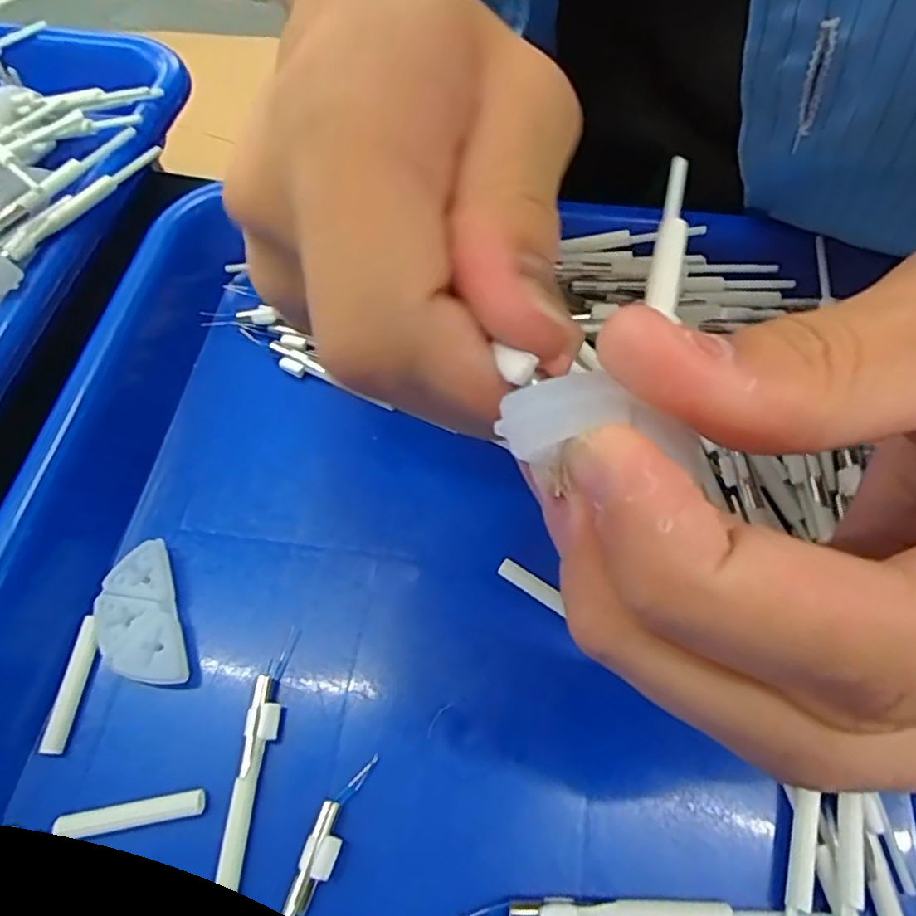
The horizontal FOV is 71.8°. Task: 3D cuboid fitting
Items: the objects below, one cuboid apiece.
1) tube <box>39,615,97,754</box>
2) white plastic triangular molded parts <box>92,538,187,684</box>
[{"bbox_3d":[-0.100,0.058,0.163,0.005,0.004,0.033,2,63,3],"label":"tube"},{"bbox_3d":[-0.086,0.043,0.169,0.021,0.009,0.038,-19,63,-8],"label":"white plastic triangular molded parts"}]

